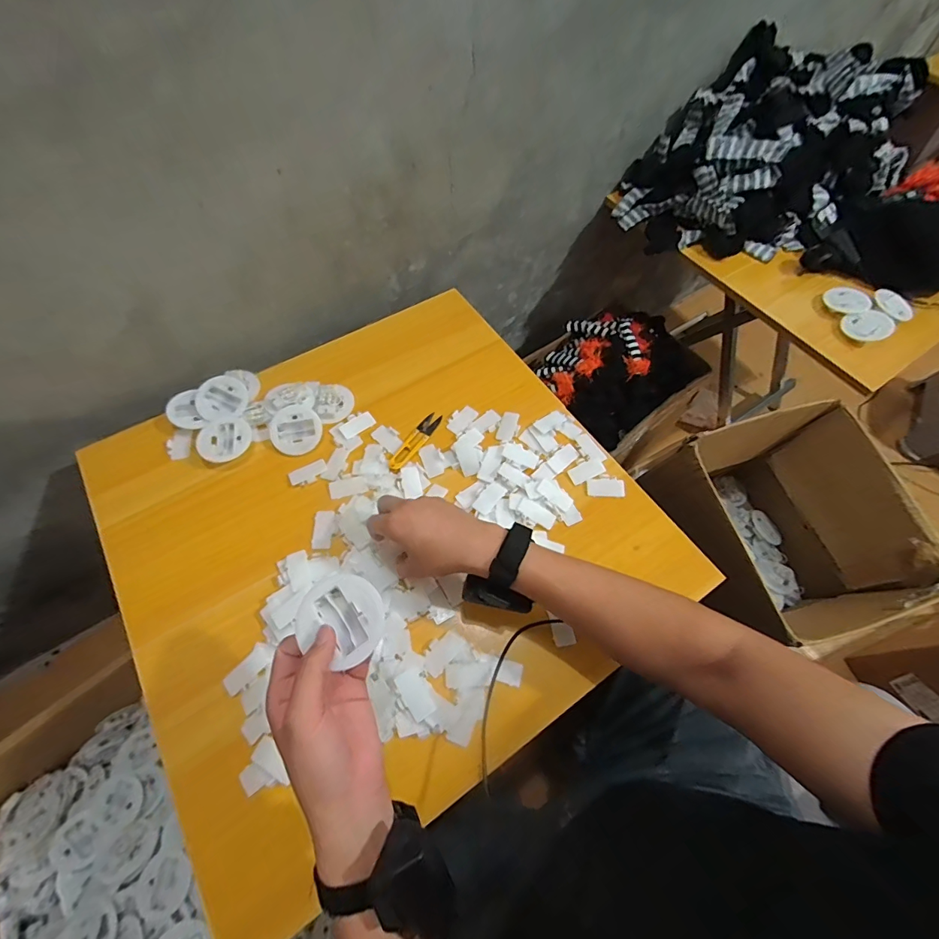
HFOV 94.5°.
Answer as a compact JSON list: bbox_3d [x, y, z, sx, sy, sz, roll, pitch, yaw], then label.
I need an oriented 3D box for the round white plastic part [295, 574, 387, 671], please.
[{"bbox_3d":[-0.098,0.114,0.334,0.061,0.011,0.067,1,61,-2],"label":"round white plastic part"}]

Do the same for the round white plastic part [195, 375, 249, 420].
[{"bbox_3d":[-0.338,-0.097,0.591,0.066,0.013,0.066,1,61,-2],"label":"round white plastic part"}]

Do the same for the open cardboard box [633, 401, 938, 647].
[{"bbox_3d":[0.443,0.108,0.658,0.340,0.255,0.274,-18,64,-12],"label":"open cardboard box"}]

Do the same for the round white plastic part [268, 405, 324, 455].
[{"bbox_3d":[-0.234,-0.053,0.586,0.067,0.006,0.069,1,80,-3],"label":"round white plastic part"}]

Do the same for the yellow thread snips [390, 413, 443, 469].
[{"bbox_3d":[-0.074,-0.039,0.591,0.025,0.006,0.104,27,64,12],"label":"yellow thread snips"}]

